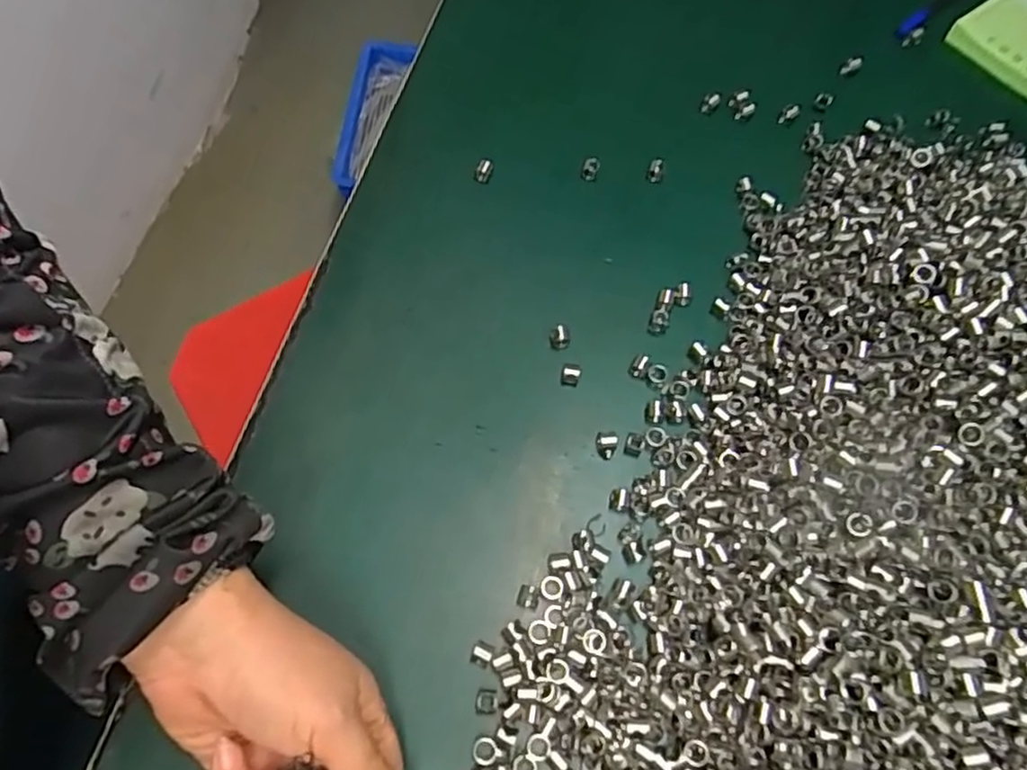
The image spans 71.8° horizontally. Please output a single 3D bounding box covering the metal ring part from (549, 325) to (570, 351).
[{"bbox_3d":[0.025,-0.027,0.387,0.011,0.012,0.010,1,67,-1],"label":"metal ring part"}]

